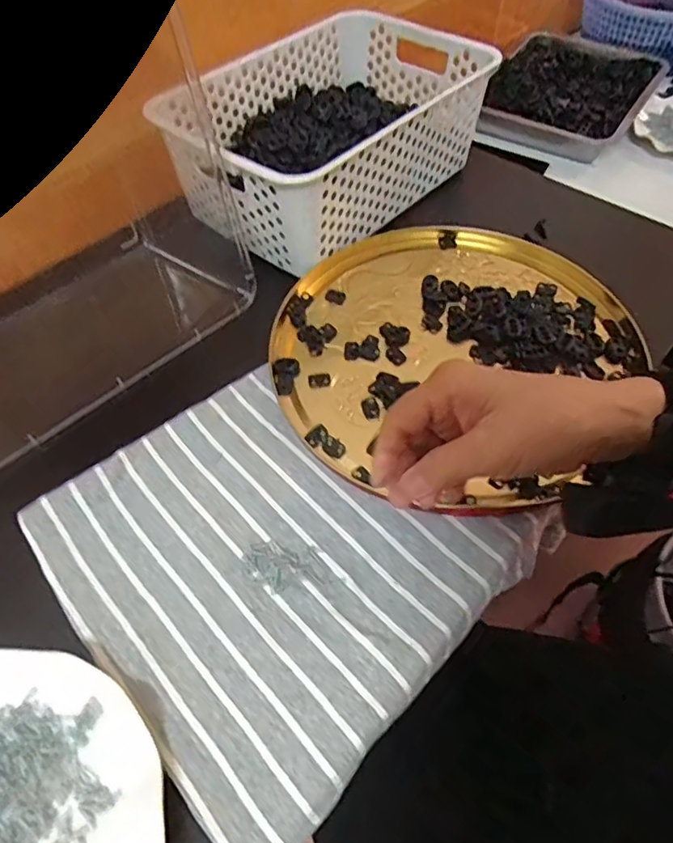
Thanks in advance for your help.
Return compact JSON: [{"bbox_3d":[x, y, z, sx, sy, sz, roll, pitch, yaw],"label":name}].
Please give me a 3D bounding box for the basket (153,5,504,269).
[{"bbox_3d":[-0.004,-0.290,0.568,0.205,0.112,0.302,37,63,24],"label":"basket"}]

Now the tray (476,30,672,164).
[{"bbox_3d":[0.375,-0.541,0.899,0.232,0.054,0.329,29,60,20],"label":"tray"}]

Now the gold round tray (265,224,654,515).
[{"bbox_3d":[0.088,-0.067,0.465,0.270,0.023,0.289,-1,54,1],"label":"gold round tray"}]

